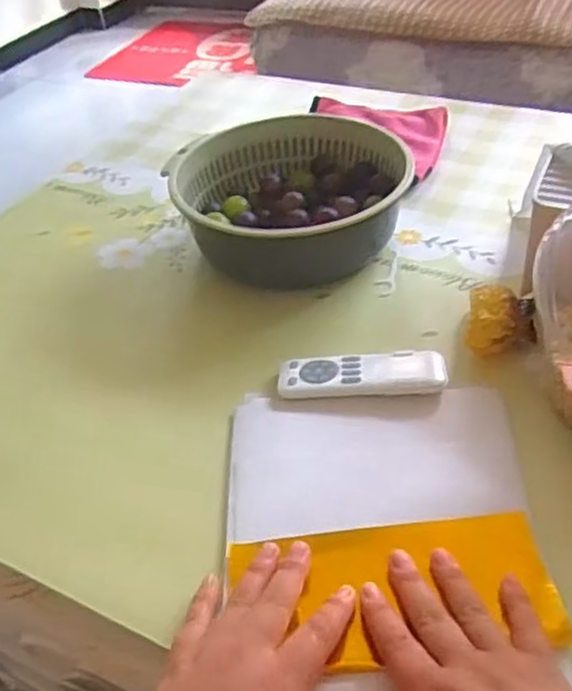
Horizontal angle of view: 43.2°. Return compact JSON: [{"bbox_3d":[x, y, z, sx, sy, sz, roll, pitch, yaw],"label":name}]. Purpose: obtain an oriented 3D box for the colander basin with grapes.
[{"bbox_3d":[0.004,-0.145,0.716,0.227,0.077,0.185,0,41,6],"label":"colander basin with grapes"}]

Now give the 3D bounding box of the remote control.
[{"bbox_3d":[0.058,0.024,0.558,0.125,0.013,0.040,-3,42,4],"label":"remote control"}]

